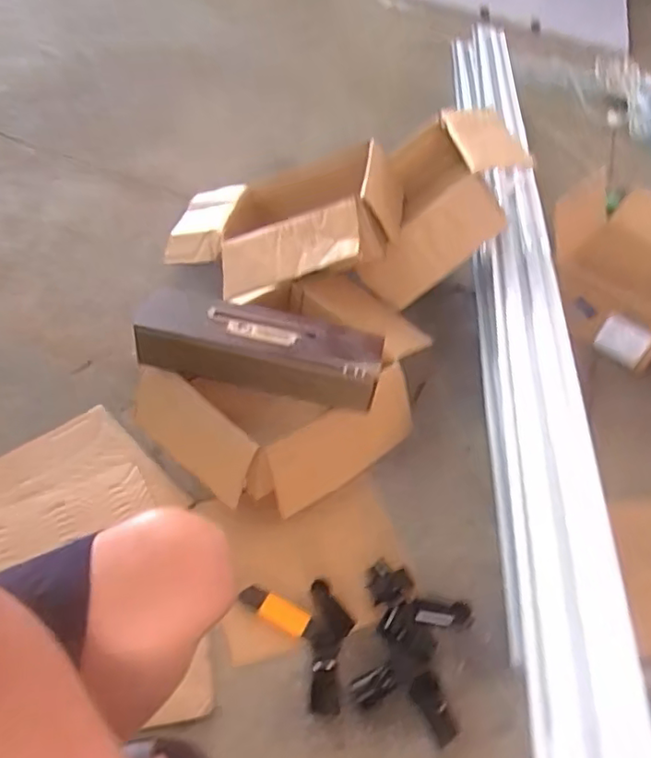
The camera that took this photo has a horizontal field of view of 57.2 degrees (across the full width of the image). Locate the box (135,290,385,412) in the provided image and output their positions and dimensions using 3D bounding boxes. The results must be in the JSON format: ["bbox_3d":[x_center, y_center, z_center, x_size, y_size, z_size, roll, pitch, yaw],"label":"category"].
[{"bbox_3d":[-0.103,-0.049,0.936,0.376,0.088,0.104,14,45,3],"label":"box"}]

